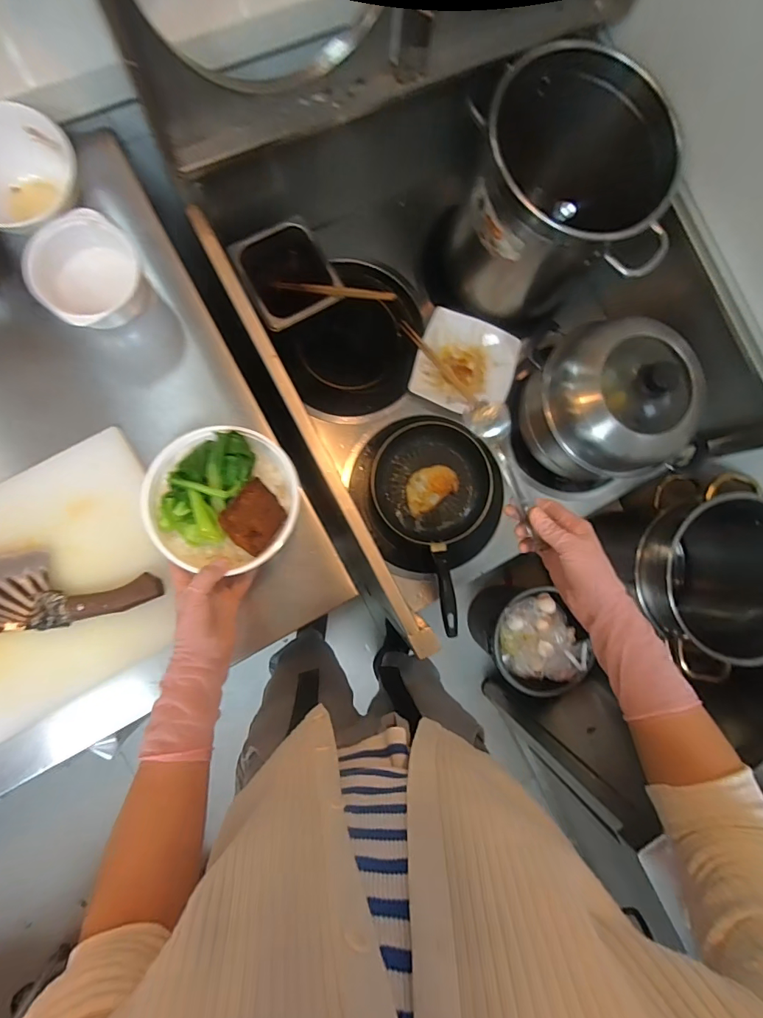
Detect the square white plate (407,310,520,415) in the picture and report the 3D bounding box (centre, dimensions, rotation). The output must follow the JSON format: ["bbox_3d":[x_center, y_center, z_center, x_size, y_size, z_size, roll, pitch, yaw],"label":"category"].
[{"bbox_3d":[0.178,-0.309,0.930,0.200,0.033,0.219,19,84,-7],"label":"square white plate"}]

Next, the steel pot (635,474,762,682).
[{"bbox_3d":[0.631,0.132,0.943,0.311,0.296,0.380,-8,88,-9],"label":"steel pot"}]

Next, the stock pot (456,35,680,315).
[{"bbox_3d":[0.307,-0.553,0.823,0.328,0.291,0.307,14,84,-8],"label":"stock pot"}]

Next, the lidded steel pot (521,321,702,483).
[{"bbox_3d":[0.428,-0.195,0.834,0.267,0.240,0.258,1,86,-9],"label":"lidded steel pot"}]

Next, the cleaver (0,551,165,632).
[{"bbox_3d":[-0.410,0.096,0.505,0.296,0.023,0.086,-9,88,-9],"label":"cleaver"}]

